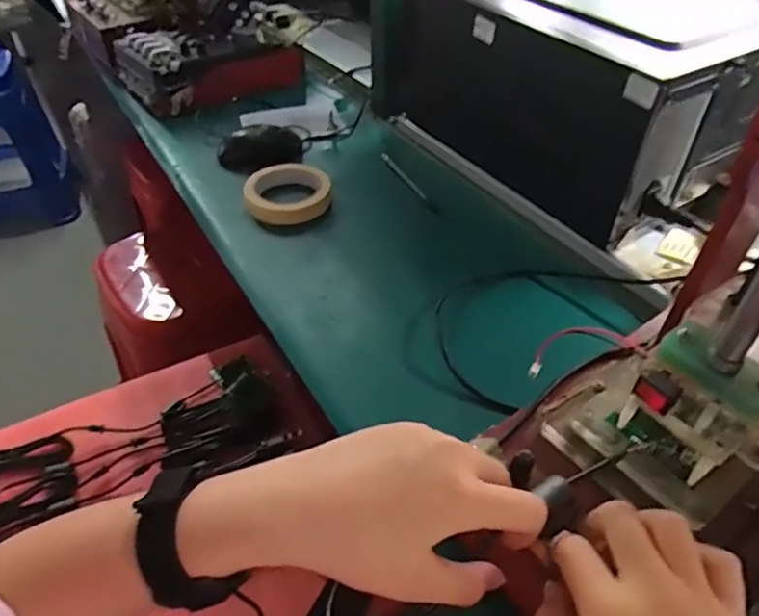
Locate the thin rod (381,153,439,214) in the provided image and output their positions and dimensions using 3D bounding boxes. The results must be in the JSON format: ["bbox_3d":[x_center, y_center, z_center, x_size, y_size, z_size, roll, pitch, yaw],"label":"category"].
[{"bbox_3d":[0.036,-0.161,0.729,0.010,0.004,0.136,-19,47,-20],"label":"thin rod"}]

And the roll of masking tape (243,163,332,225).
[{"bbox_3d":[-0.111,-0.138,0.700,0.100,0.031,0.100,0,43,0],"label":"roll of masking tape"}]

